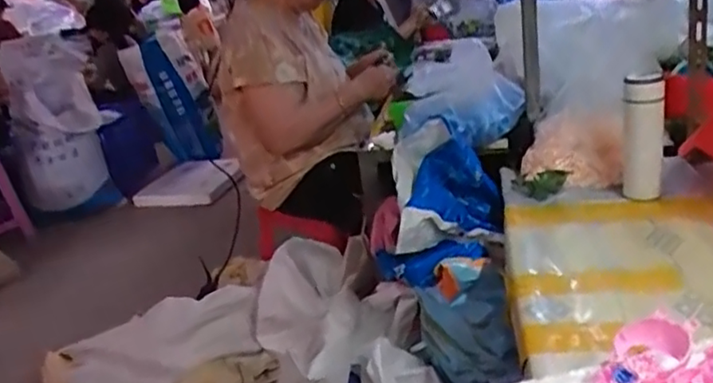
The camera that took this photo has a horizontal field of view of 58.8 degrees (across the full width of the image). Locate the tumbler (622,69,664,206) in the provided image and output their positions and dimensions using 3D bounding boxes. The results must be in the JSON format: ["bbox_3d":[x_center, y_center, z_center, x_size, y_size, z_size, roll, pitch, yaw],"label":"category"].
[{"bbox_3d":[0.441,-0.082,0.976,0.057,0.183,0.049,3,23,29],"label":"tumbler"}]

